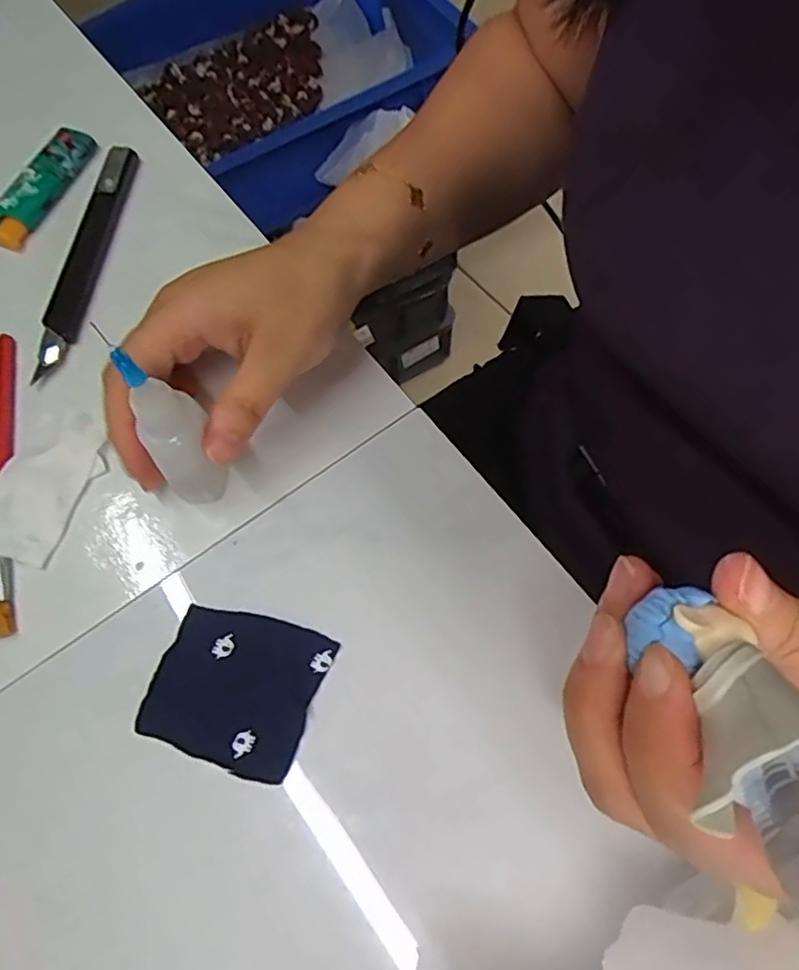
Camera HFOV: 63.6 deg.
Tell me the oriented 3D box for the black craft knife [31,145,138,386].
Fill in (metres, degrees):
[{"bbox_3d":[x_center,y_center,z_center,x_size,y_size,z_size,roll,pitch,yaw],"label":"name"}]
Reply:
[{"bbox_3d":[-0.156,-0.116,0.322,0.016,0.011,0.138,8,66,3],"label":"black craft knife"}]

